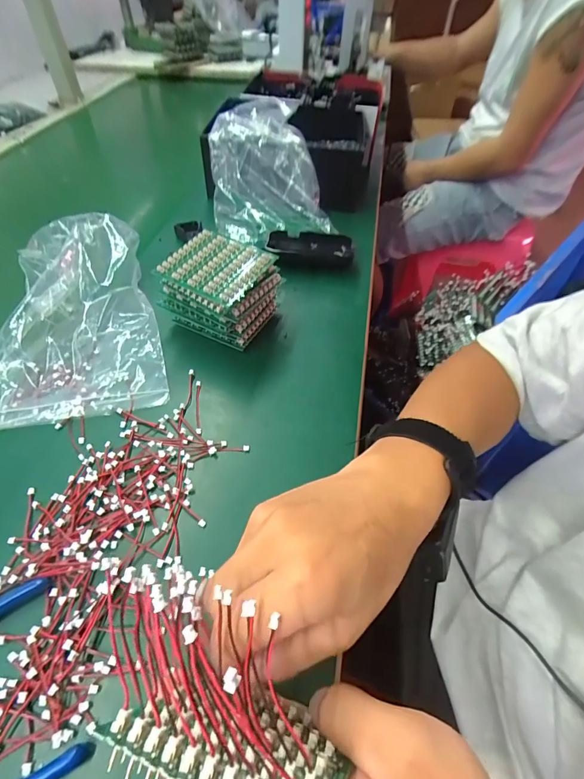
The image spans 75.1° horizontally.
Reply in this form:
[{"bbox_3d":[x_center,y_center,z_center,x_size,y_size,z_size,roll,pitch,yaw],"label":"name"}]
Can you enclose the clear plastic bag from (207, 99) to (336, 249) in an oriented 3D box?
[{"bbox_3d":[-0.038,-0.305,0.525,0.148,0.110,0.190,-9,52,-12],"label":"clear plastic bag"}]

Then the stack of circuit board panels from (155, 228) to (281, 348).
[{"bbox_3d":[-0.071,-0.097,0.386,0.087,0.078,0.085,30,55,17],"label":"stack of circuit board panels"}]

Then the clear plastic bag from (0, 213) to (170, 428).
[{"bbox_3d":[-0.223,-0.080,0.364,0.172,0.062,0.221,-10,54,-13],"label":"clear plastic bag"}]

